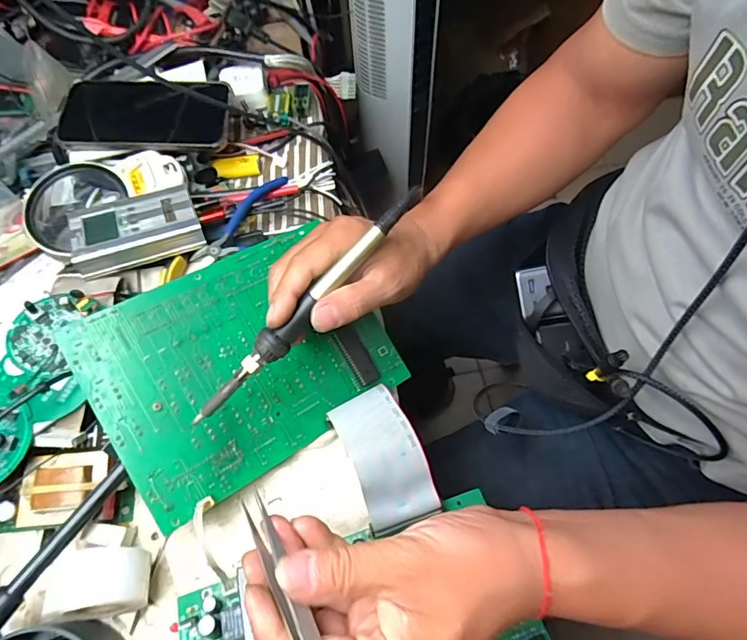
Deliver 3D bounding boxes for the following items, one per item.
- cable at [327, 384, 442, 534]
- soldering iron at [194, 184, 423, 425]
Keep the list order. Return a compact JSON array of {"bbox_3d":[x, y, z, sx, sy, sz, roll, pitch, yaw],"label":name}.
[{"bbox_3d":[0.008,0.096,0.345,0.051,0.032,0.094,-22,66,-8],"label":"cable"},{"bbox_3d":[-0.041,-0.011,0.323,0.017,0.015,0.214,41,86,18],"label":"soldering iron"}]

